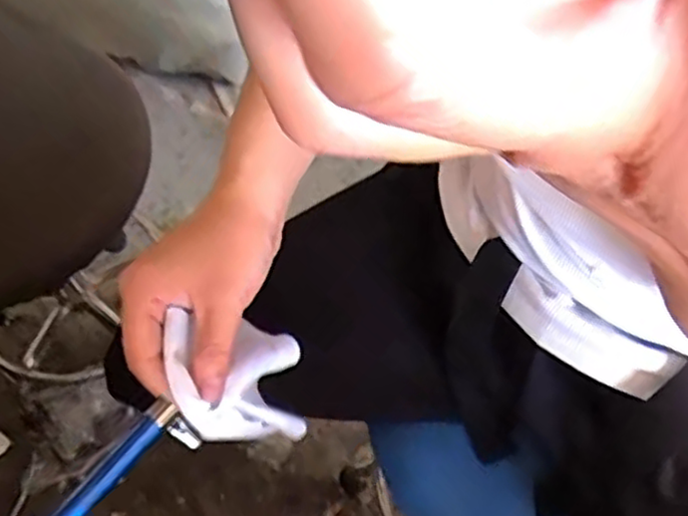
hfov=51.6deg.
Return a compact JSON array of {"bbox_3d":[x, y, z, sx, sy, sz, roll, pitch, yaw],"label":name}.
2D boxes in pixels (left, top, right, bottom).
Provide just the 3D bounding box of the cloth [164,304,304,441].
[{"bbox_3d":[-0.057,0.072,0.406,0.065,0.097,0.056,-9,63,-8],"label":"cloth"}]

